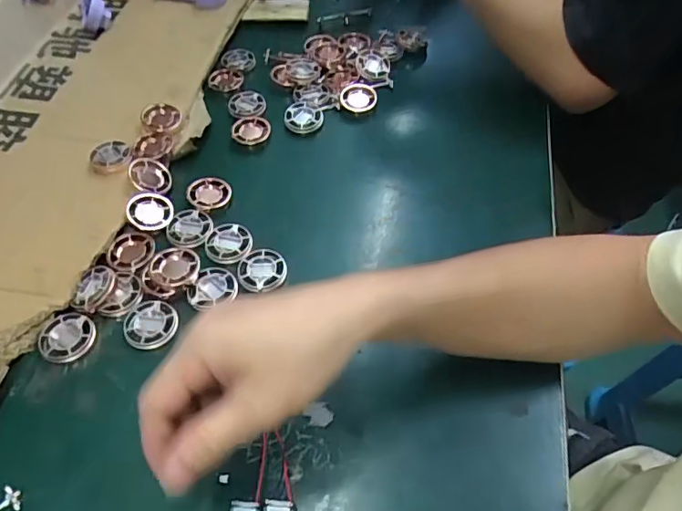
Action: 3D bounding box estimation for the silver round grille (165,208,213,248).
[{"bbox_3d":[-0.133,-0.024,0.459,0.037,0.007,0.039,-1,52,1],"label":"silver round grille"}]

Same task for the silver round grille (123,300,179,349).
[{"bbox_3d":[-0.147,0.052,0.401,0.041,0.004,0.037,5,53,5],"label":"silver round grille"}]

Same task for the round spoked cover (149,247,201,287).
[{"bbox_3d":[-0.133,0.009,0.418,0.039,0.005,0.034,-2,57,-7],"label":"round spoked cover"}]

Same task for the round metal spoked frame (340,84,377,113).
[{"bbox_3d":[0.019,-0.169,0.561,0.038,0.005,0.039,0,63,-1],"label":"round metal spoked frame"}]

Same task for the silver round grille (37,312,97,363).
[{"bbox_3d":[-0.209,0.062,0.396,0.039,0.008,0.037,-1,52,1],"label":"silver round grille"}]

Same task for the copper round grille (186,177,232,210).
[{"bbox_3d":[-0.120,-0.057,0.479,0.035,0.010,0.039,37,62,26],"label":"copper round grille"}]

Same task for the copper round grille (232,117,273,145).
[{"bbox_3d":[-0.093,-0.127,0.535,0.037,0.012,0.033,-25,56,-17],"label":"copper round grille"}]

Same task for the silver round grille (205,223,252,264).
[{"bbox_3d":[-0.097,-0.012,0.448,0.037,0.004,0.039,-1,52,1],"label":"silver round grille"}]

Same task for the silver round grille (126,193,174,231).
[{"bbox_3d":[-0.169,-0.040,0.461,0.037,0.012,0.036,-1,52,1],"label":"silver round grille"}]

